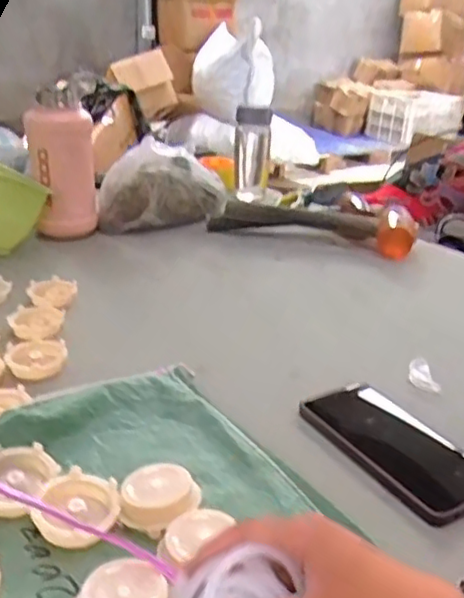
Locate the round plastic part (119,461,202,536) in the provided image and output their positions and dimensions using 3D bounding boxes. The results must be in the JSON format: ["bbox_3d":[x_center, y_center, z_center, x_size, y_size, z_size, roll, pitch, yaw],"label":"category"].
[{"bbox_3d":[-0.050,0.135,0.438,0.045,0.019,0.054,18,28,32],"label":"round plastic part"}]

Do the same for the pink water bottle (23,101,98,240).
[{"bbox_3d":[-0.259,-0.186,0.954,0.095,0.197,0.070,1,24,-2],"label":"pink water bottle"}]

